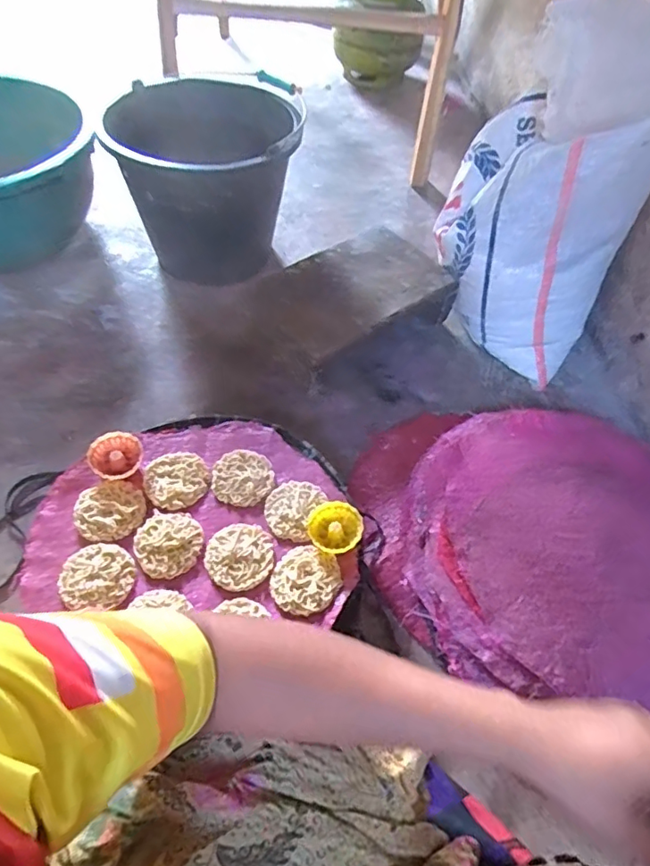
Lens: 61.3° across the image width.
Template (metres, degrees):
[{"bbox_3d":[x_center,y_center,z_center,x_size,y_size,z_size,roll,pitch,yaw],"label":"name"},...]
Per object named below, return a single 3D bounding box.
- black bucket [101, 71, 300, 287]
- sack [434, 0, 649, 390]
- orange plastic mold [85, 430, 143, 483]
[{"bbox_3d":[-0.201,-0.427,0.972,0.279,0.255,0.279,3,53,-4],"label":"black bucket"},{"bbox_3d":[0.327,-0.342,0.822,0.269,0.457,0.197,33,57,18],"label":"sack"},{"bbox_3d":[-0.254,0.028,0.667,0.061,0.017,0.061,-39,90,-13],"label":"orange plastic mold"}]

